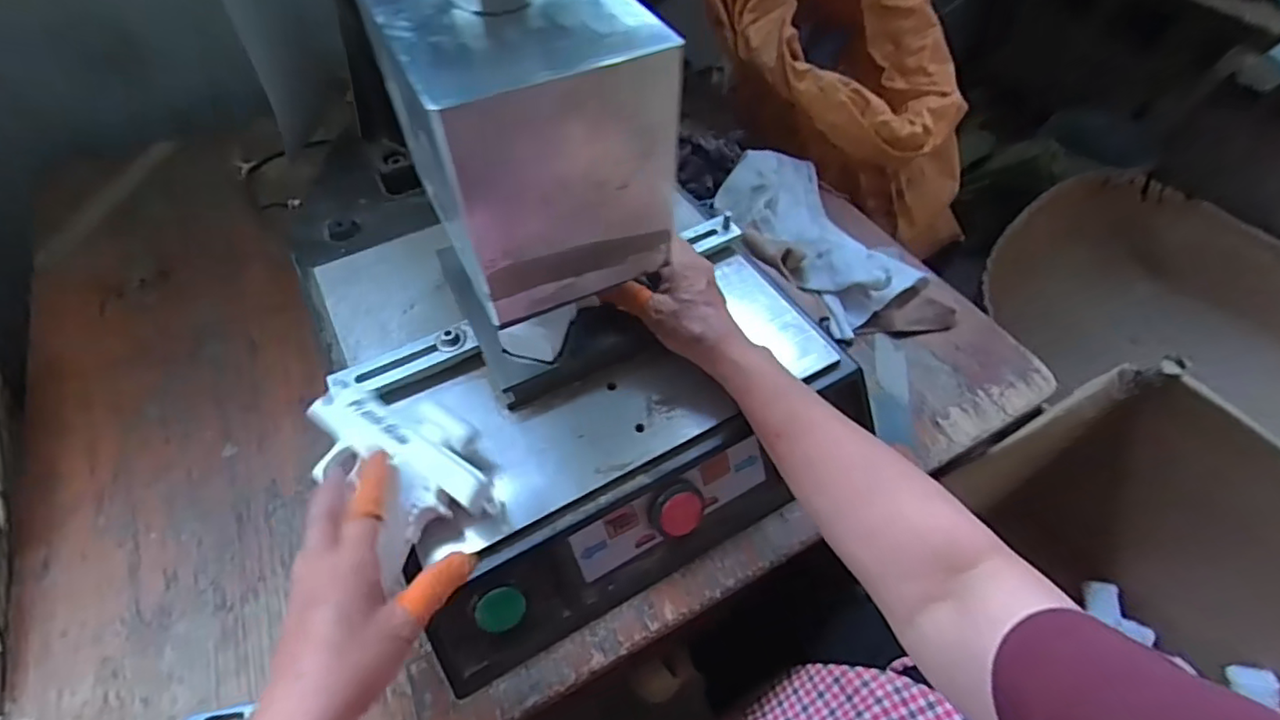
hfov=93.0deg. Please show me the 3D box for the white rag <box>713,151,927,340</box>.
[{"bbox_3d":[0.190,-0.147,0.684,0.158,0.051,0.258,-20,55,-15],"label":"white rag"}]

